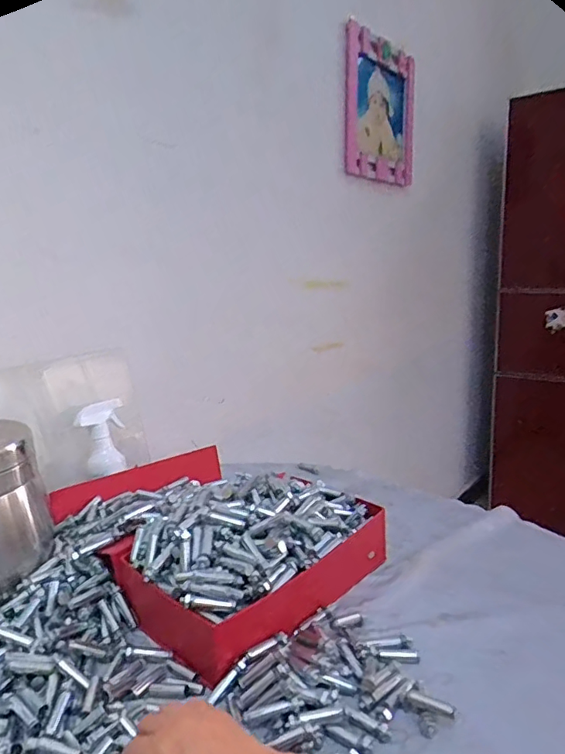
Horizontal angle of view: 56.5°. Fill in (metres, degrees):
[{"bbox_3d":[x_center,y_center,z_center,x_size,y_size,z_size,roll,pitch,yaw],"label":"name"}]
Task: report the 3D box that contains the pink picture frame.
[{"bbox_3d":[0.261,-0.715,1.411,0.284,0.361,0.045,-16,20,-41],"label":"pink picture frame"}]

